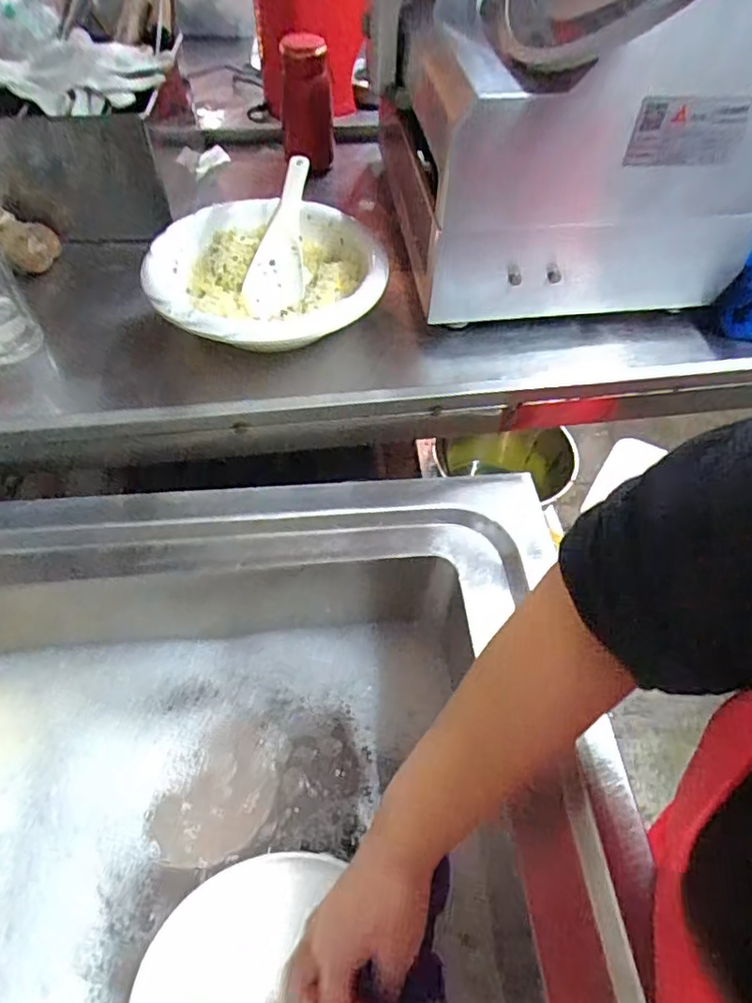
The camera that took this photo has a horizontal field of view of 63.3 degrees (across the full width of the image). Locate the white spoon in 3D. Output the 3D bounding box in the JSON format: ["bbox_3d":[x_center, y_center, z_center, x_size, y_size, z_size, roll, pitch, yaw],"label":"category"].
[{"bbox_3d":[-0.102,-0.286,0.666,0.058,0.018,0.202,8,76,5],"label":"white spoon"}]

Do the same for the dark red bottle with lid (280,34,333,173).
[{"bbox_3d":[-0.091,-0.518,0.797,0.067,0.142,0.073,-2,53,-3],"label":"dark red bottle with lid"}]

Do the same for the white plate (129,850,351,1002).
[{"bbox_3d":[-0.089,0.344,0.440,0.181,0.030,0.181,2,23,-1],"label":"white plate"}]

